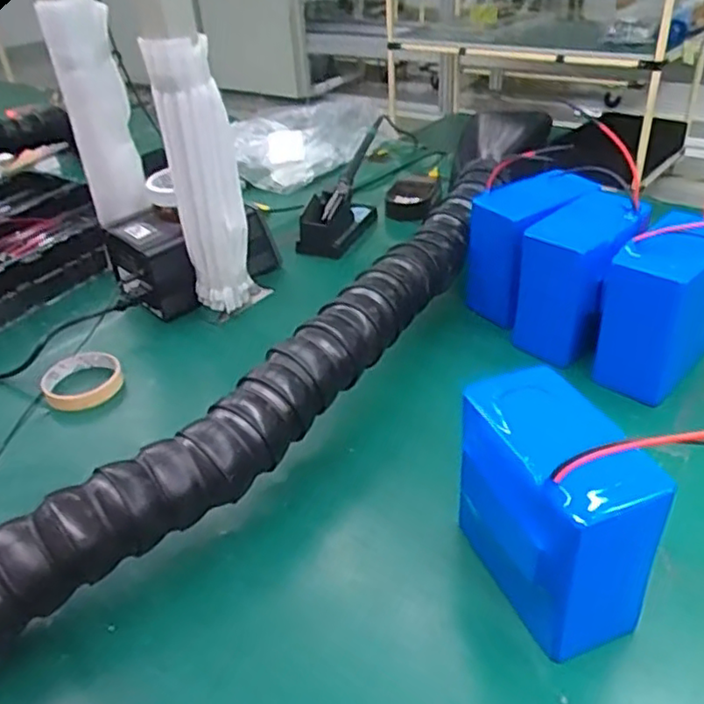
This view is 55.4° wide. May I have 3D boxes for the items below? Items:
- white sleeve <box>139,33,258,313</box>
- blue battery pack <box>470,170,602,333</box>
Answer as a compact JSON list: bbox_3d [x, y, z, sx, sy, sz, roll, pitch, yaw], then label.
[{"bbox_3d":[-0.168,-0.189,0.769,0.081,0.305,0.047,-13,36,-10],"label":"white sleeve"},{"bbox_3d":[0.213,-0.126,0.811,0.127,0.149,0.094,-24,39,-25],"label":"blue battery pack"}]

